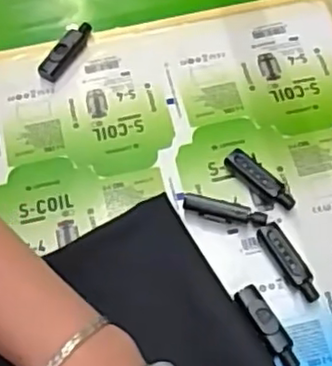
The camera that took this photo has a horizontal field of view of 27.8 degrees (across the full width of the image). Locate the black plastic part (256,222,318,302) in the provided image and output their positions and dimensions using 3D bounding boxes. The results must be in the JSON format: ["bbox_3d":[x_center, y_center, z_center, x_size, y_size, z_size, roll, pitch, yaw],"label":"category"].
[{"bbox_3d":[0.079,0.051,0.431,0.014,0.012,0.056,-22,62,-16],"label":"black plastic part"}]

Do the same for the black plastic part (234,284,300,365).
[{"bbox_3d":[0.063,0.088,0.411,0.015,0.009,0.056,-28,64,-19],"label":"black plastic part"}]

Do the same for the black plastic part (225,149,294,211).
[{"bbox_3d":[0.065,-0.002,0.460,0.011,0.016,0.056,-39,68,-23],"label":"black plastic part"}]

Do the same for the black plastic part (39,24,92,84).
[{"bbox_3d":[-0.077,-0.103,0.524,0.015,0.017,0.055,33,62,16],"label":"black plastic part"}]

